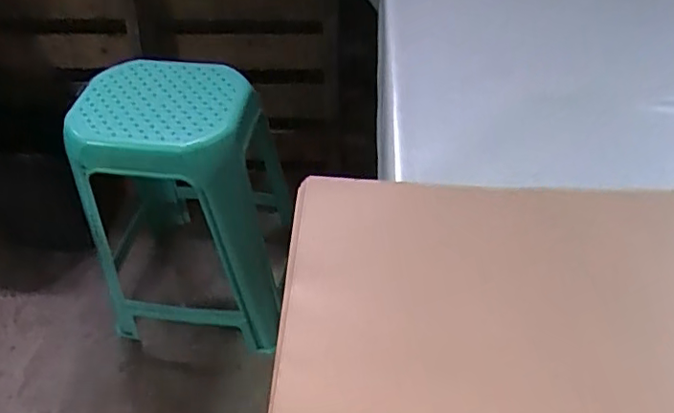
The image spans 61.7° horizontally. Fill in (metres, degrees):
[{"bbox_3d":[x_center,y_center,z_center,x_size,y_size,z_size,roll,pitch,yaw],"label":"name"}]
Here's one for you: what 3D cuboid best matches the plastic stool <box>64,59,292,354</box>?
[{"bbox_3d":[-0.308,0.024,1.199,0.354,0.544,0.342,6,49,7],"label":"plastic stool"}]

